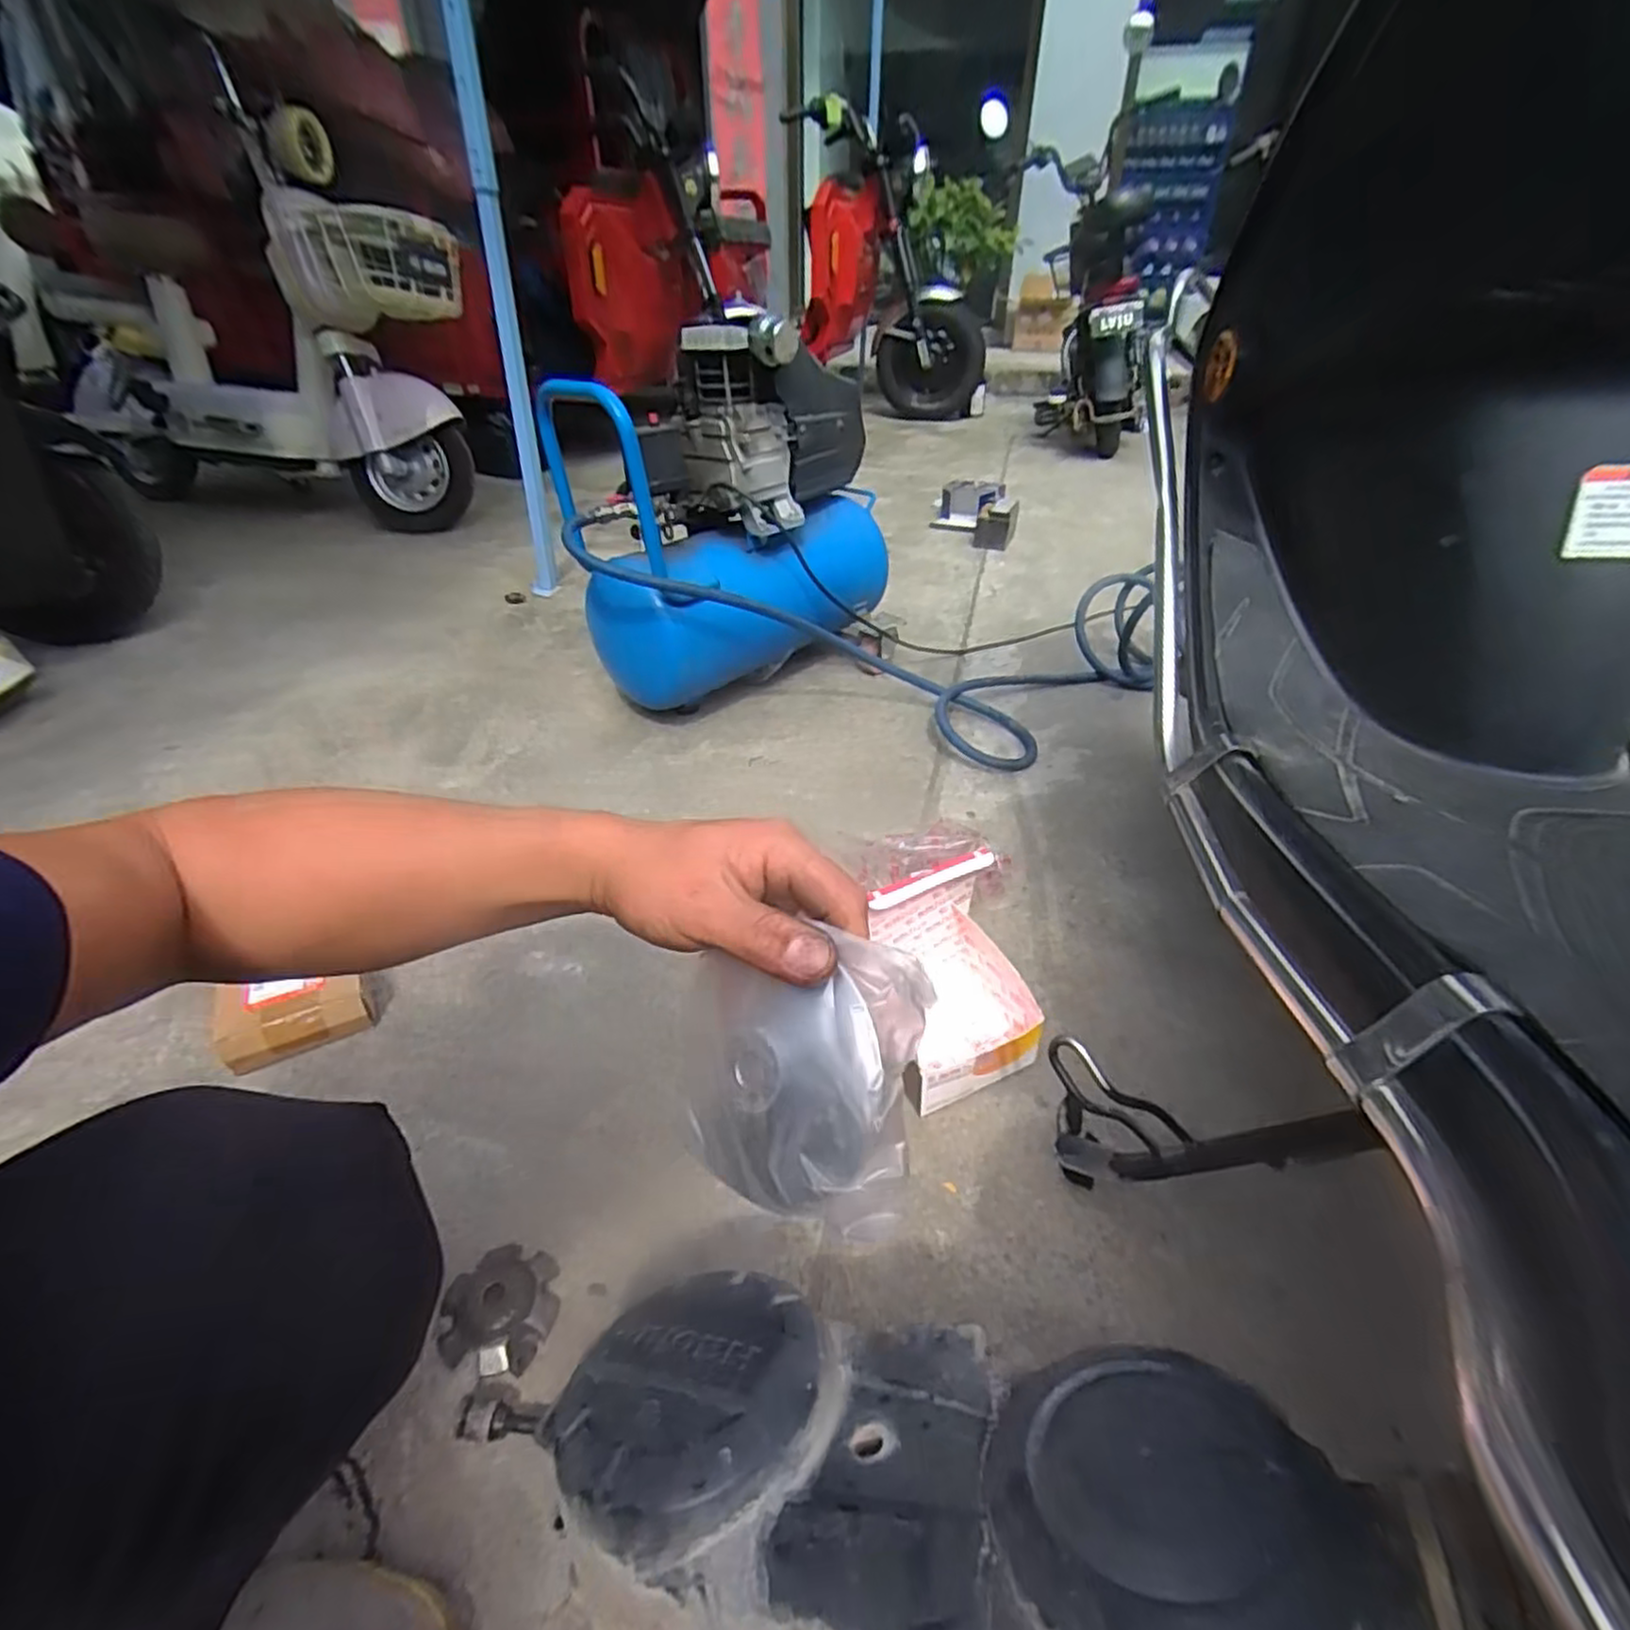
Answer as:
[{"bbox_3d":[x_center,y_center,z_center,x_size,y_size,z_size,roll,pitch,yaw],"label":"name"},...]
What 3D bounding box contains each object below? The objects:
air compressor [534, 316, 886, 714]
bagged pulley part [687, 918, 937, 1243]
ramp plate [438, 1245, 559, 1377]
[{"bbox_3d":[-0.127,-0.453,1.169,0.296,0.491,0.514,17,39,23],"label":"air compressor"},{"bbox_3d":[-0.008,0.107,0.318,0.101,0.108,0.032,1,-5,29],"label":"bagged pulley part"},{"bbox_3d":[-0.225,0.351,0.542,0.074,0.019,0.076,-1,37,1],"label":"ramp plate"}]

